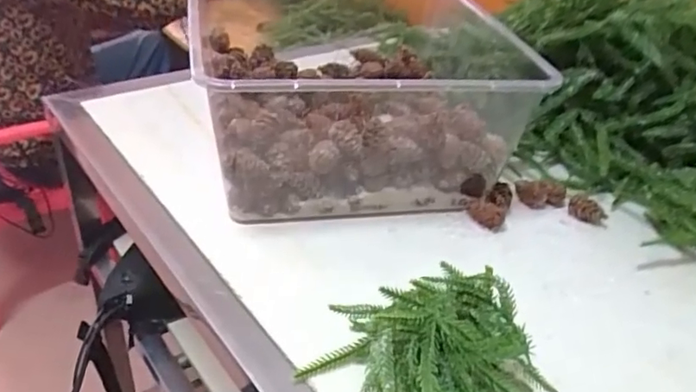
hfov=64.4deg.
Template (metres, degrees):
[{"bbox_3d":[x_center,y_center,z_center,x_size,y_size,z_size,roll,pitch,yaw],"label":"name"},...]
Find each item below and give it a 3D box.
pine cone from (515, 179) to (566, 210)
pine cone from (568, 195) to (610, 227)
[{"bbox_3d":[0.196,-0.002,0.561,0.050,0.024,0.023,3,38,-6],"label":"pine cone"},{"bbox_3d":[0.239,0.012,0.547,0.037,0.024,0.023,25,41,22],"label":"pine cone"}]

